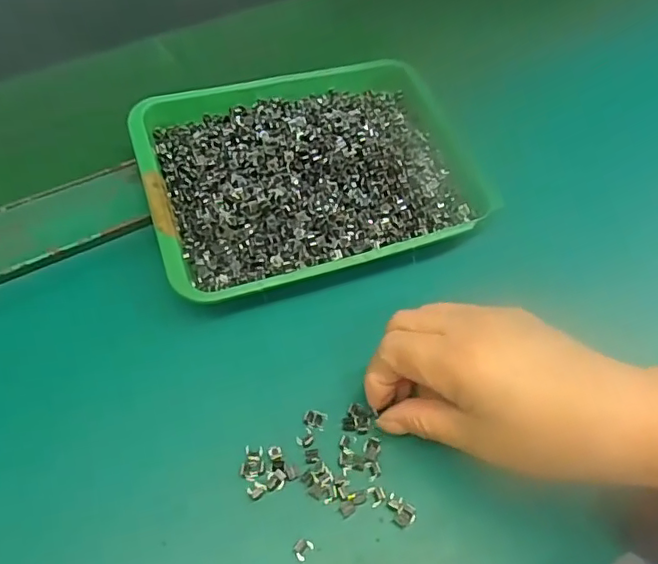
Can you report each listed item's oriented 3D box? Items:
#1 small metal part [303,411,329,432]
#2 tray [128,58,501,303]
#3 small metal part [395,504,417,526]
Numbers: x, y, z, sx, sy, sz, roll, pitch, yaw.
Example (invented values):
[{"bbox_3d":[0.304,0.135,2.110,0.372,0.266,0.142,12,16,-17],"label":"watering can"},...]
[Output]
[{"bbox_3d":[-0.007,0.072,0.298,0.012,0.004,0.009,19,59,8],"label":"small metal part"},{"bbox_3d":[-0.011,-0.081,0.386,0.217,0.030,0.175,-16,58,-13],"label":"tray"},{"bbox_3d":[0.038,0.113,0.273,0.008,0.004,0.011,28,60,13],"label":"small metal part"}]

